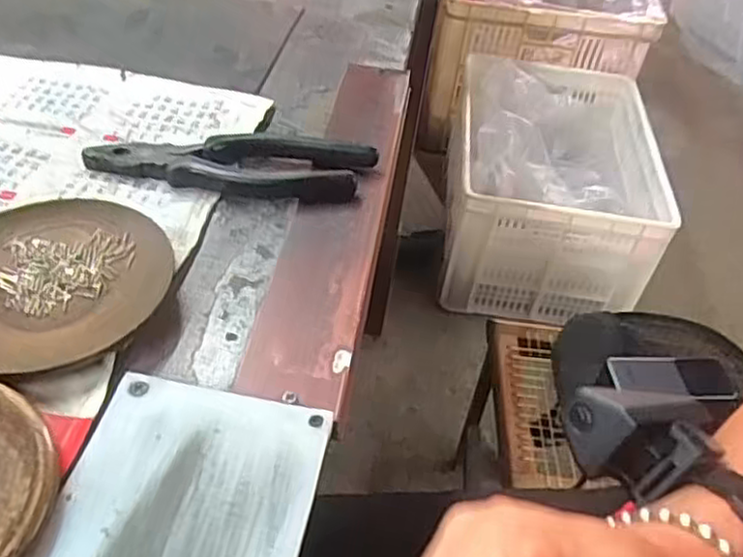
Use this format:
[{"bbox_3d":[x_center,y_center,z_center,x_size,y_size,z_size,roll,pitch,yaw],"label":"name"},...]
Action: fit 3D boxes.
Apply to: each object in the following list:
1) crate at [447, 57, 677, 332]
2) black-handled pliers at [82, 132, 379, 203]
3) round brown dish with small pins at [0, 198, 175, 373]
[{"bbox_3d":[0.329,-0.197,1.349,0.356,0.271,0.522,11,44,2],"label":"crate"},{"bbox_3d":[-0.084,-0.070,0.428,0.166,0.017,0.044,5,44,0],"label":"black-handled pliers"},{"bbox_3d":[-0.158,0.001,0.347,0.113,0.014,0.107,3,44,-3],"label":"round brown dish with small pins"}]

